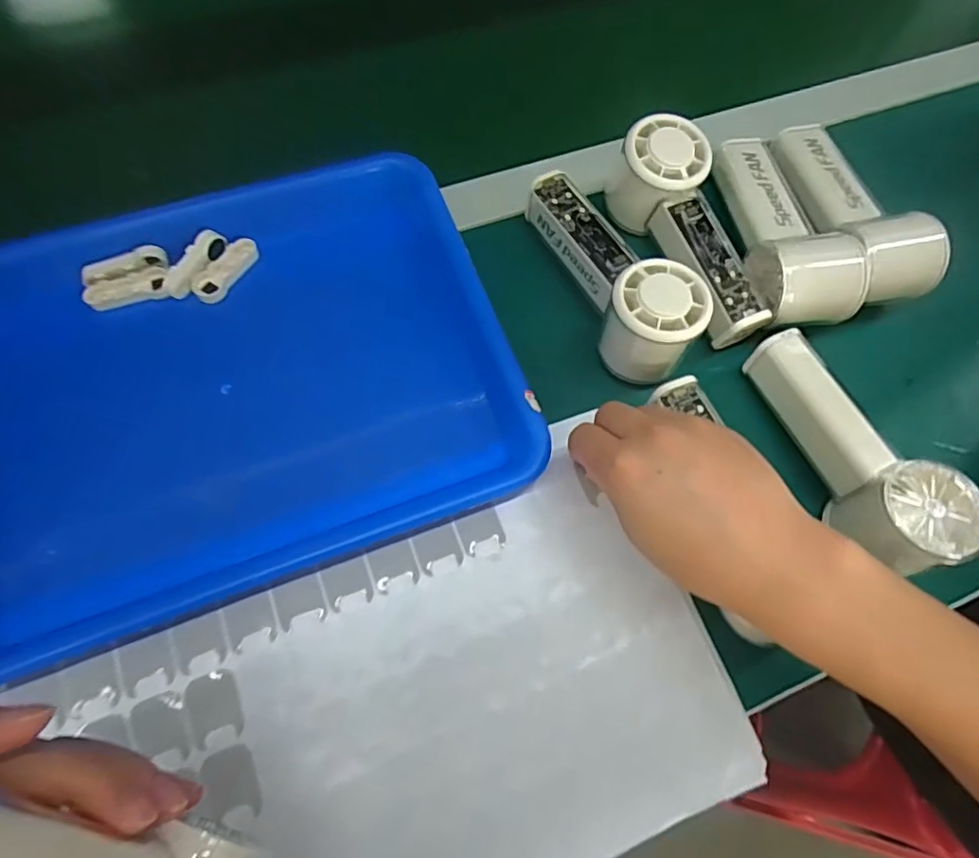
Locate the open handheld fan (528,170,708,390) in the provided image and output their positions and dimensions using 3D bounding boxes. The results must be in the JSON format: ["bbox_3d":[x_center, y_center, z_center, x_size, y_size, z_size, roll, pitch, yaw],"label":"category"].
[{"bbox_3d":[0.078,-0.105,0.362,0.054,0.053,0.153,-25,72,-11],"label":"open handheld fan"}]

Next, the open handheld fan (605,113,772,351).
[{"bbox_3d":[0.131,-0.129,0.371,0.057,0.056,0.150,-16,71,-9],"label":"open handheld fan"}]

